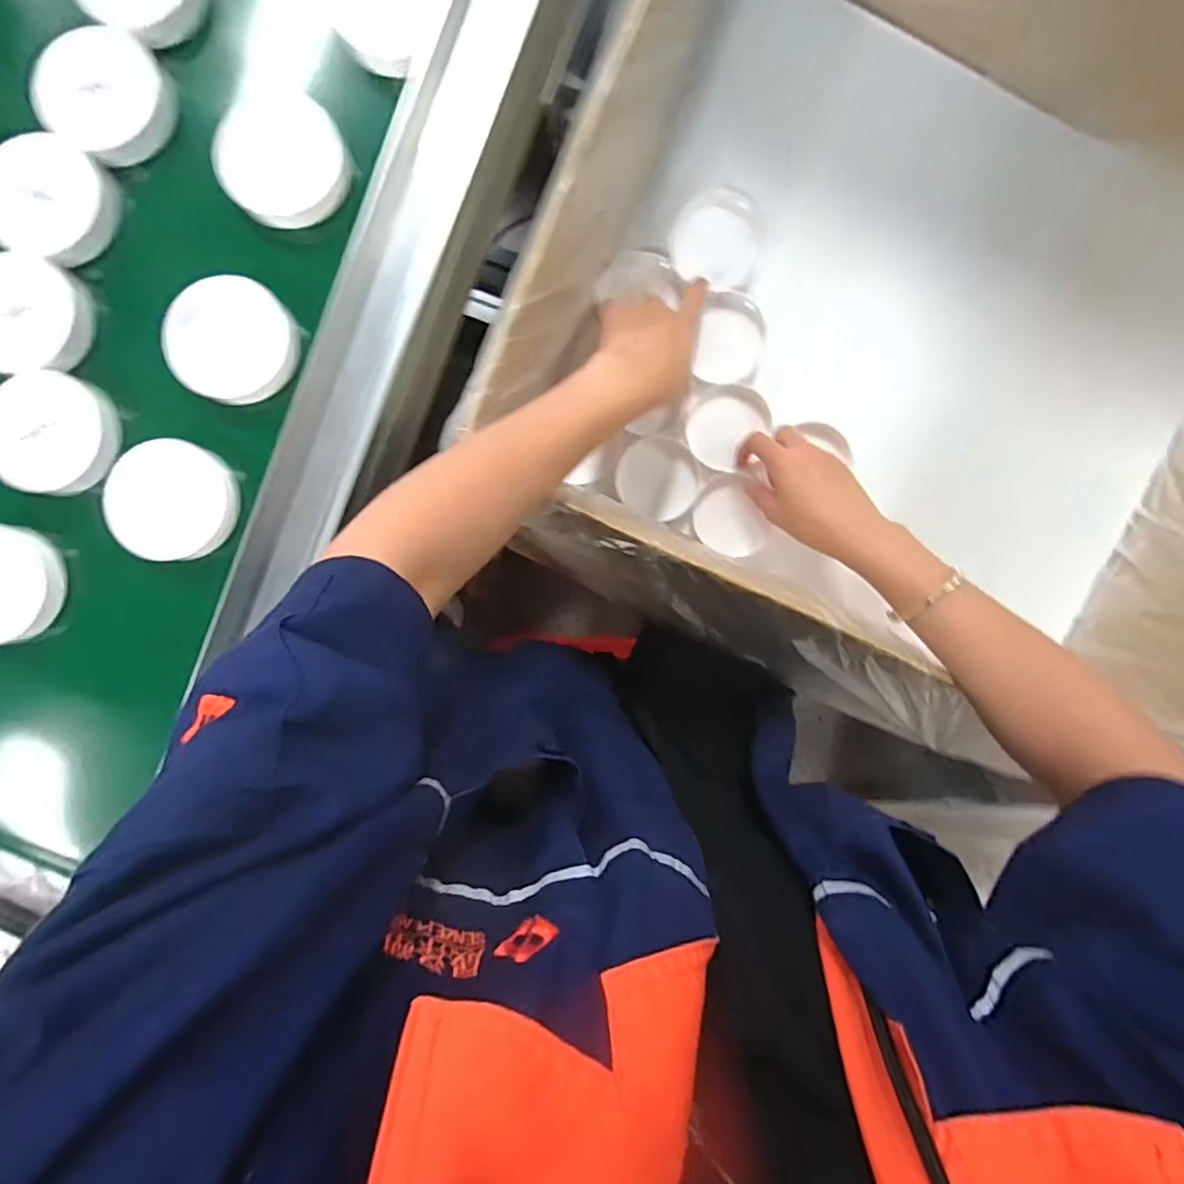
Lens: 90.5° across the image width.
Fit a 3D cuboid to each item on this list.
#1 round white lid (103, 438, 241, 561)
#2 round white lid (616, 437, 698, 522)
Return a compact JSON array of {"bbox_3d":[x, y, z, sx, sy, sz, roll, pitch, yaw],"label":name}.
[{"bbox_3d":[-0.282,-0.061,0.393,0.077,0.012,0.077,-2,91,2],"label":"round white lid"},{"bbox_3d":[0.061,-0.106,0.555,0.077,0.017,0.068,39,92,1],"label":"round white lid"}]

